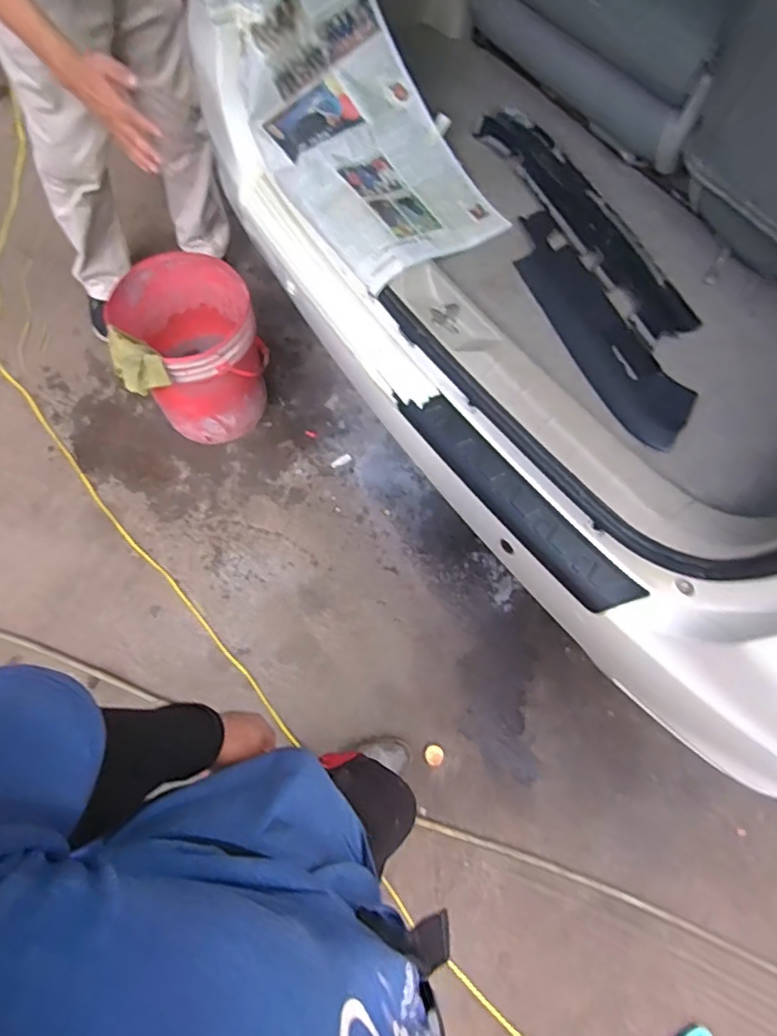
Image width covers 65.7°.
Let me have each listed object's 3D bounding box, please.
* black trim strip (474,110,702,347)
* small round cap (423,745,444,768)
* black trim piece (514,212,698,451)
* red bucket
[{"bbox_3d":[0.314,-0.503,0.990,0.102,0.015,0.546,-22,69,-9],"label":"black trim strip"},{"bbox_3d":[0.097,0.503,1.274,0.040,0.007,0.042,0,67,0],"label":"small round cap"},{"bbox_3d":[0.300,-0.294,0.890,0.112,0.034,0.447,-20,68,-9],"label":"black trim piece"},{"bbox_3d":[-0.458,-0.410,1.475,0.283,0.312,0.372,-18,68,-9],"label":"red bucket"}]

